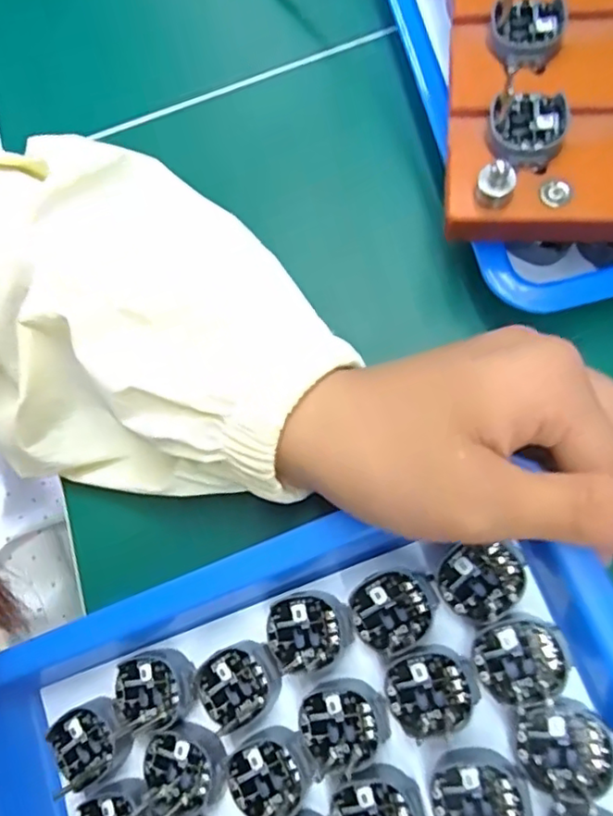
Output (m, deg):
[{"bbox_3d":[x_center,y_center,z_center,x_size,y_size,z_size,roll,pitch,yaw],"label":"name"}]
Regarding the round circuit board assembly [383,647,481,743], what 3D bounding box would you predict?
[{"bbox_3d":[0.040,0.090,0.193,0.027,0.005,0.025,-1,73,2],"label":"round circuit board assembly"}]

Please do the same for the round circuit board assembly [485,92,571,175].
[{"bbox_3d":[0.075,-0.094,0.205,0.026,0.006,0.027,-1,73,2],"label":"round circuit board assembly"}]

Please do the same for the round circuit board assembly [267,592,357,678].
[{"bbox_3d":[0.001,0.077,0.206,0.028,0.007,0.026,-1,73,2],"label":"round circuit board assembly"}]

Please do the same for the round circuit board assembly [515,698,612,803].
[{"bbox_3d":[0.078,0.102,0.180,0.027,0.007,0.026,-1,73,2],"label":"round circuit board assembly"}]

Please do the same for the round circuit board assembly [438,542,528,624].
[{"bbox_3d":[0.057,0.056,0.197,0.026,0.007,0.023,-17,73,-3],"label":"round circuit board assembly"}]

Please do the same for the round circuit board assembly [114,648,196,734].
[{"bbox_3d":[-0.053,0.099,0.213,0.029,0.007,0.025,-23,74,-5],"label":"round circuit board assembly"}]

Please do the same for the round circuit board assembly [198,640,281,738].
[{"bbox_3d":[-0.023,0.095,0.207,0.028,0.009,0.025,-23,74,-5],"label":"round circuit board assembly"}]

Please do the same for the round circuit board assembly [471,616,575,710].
[{"bbox_3d":[0.067,0.078,0.189,0.027,0.006,0.025,-1,73,2],"label":"round circuit board assembly"}]

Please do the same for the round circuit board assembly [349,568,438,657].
[{"bbox_3d":[0.029,0.067,0.202,0.027,0.007,0.024,-27,74,-6],"label":"round circuit board assembly"}]

